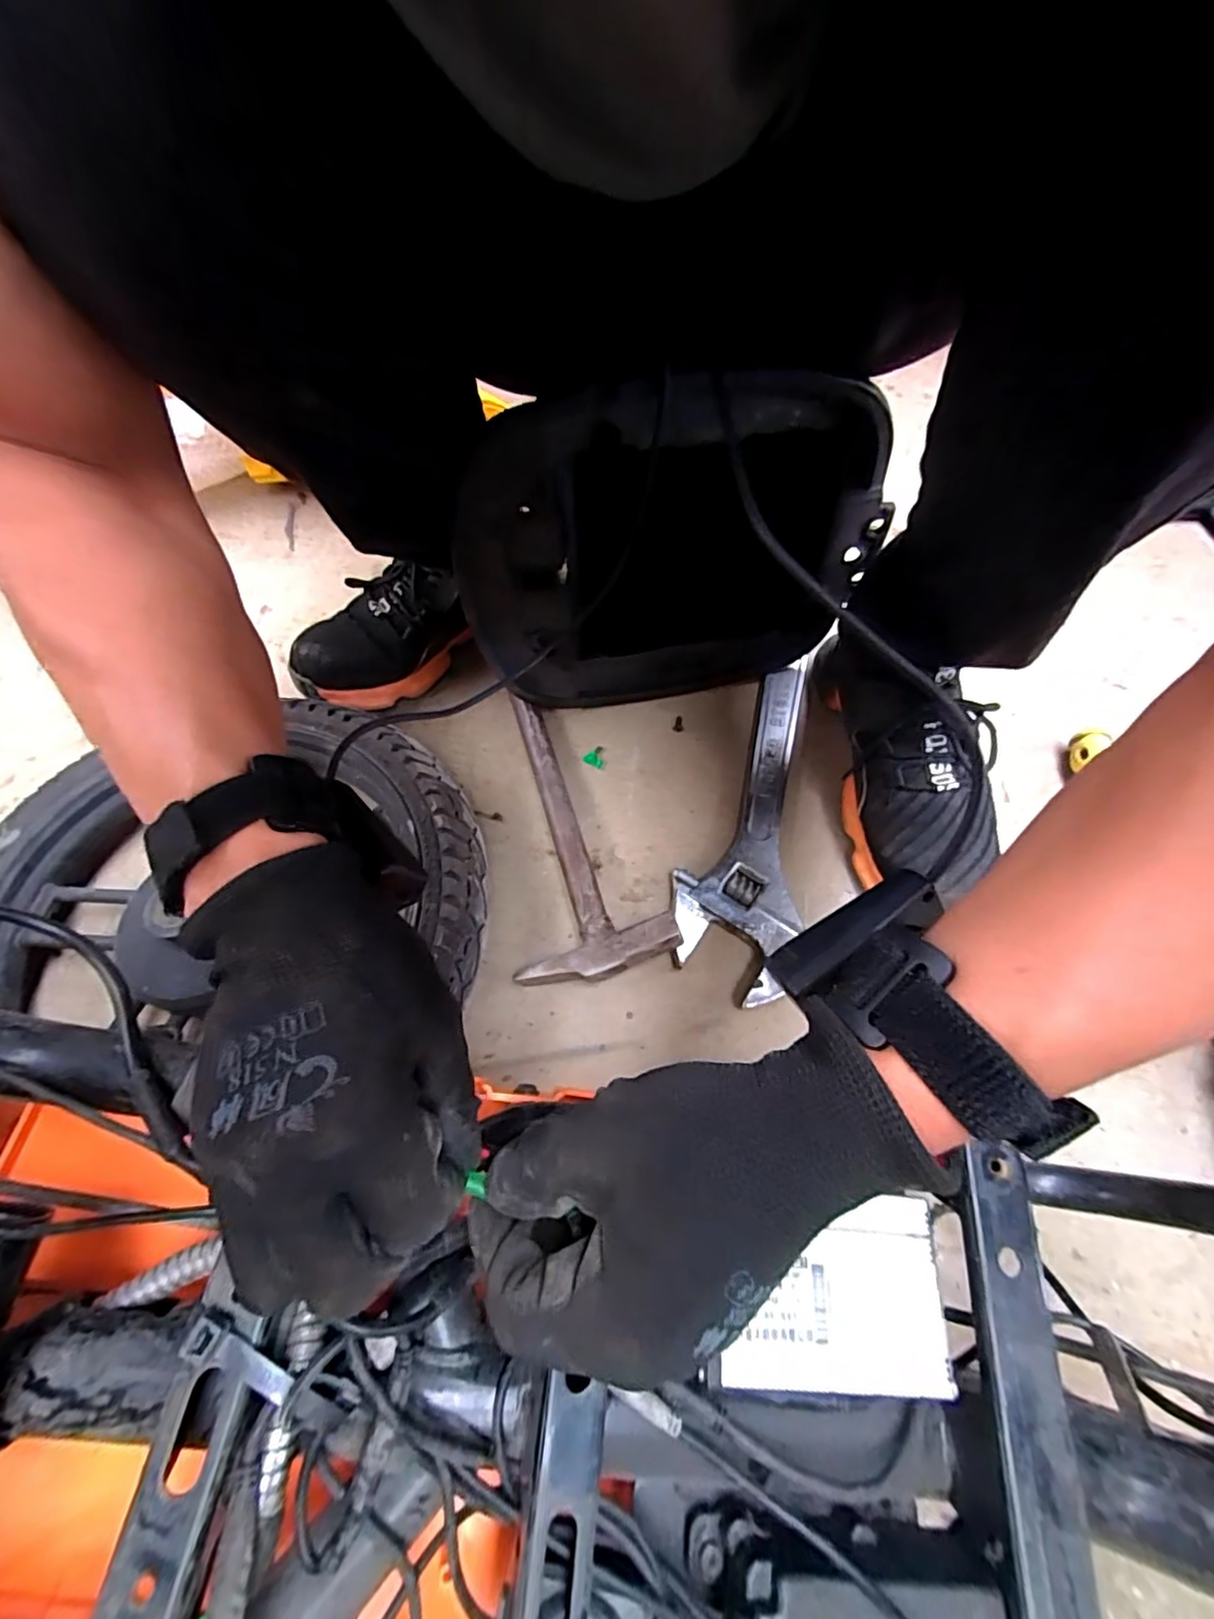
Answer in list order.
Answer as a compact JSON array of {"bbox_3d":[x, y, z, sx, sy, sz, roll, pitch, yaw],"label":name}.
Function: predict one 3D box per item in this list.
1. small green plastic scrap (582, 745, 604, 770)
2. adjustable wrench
[{"bbox_3d":[-0.010,-0.048,0.515,0.019,0.004,0.020,22,66,13],"label":"small green plastic scrap"},{"bbox_3d":[0.113,-0.004,0.479,0.089,0.026,0.304,9,64,7],"label":"adjustable wrench"}]

